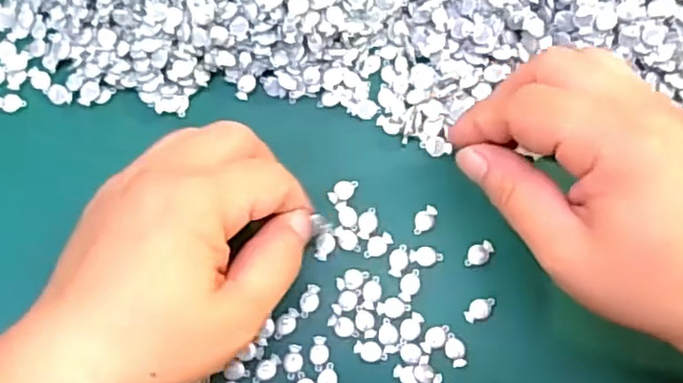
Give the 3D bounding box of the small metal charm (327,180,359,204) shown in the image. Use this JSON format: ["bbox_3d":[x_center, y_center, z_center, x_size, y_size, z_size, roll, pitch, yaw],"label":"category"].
[{"bbox_3d":[0.001,-0.001,0.288,0.015,0.004,0.009,-25,77,-6],"label":"small metal charm"}]

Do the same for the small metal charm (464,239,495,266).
[{"bbox_3d":[0.060,0.027,0.281,0.014,0.004,0.009,-42,79,-9],"label":"small metal charm"}]

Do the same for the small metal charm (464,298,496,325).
[{"bbox_3d":[0.060,0.050,0.275,0.015,0.004,0.008,-30,78,-7],"label":"small metal charm"}]

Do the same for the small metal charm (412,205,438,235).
[{"bbox_3d":[0.038,0.013,0.285,0.009,0.004,0.014,17,77,3],"label":"small metal charm"}]

